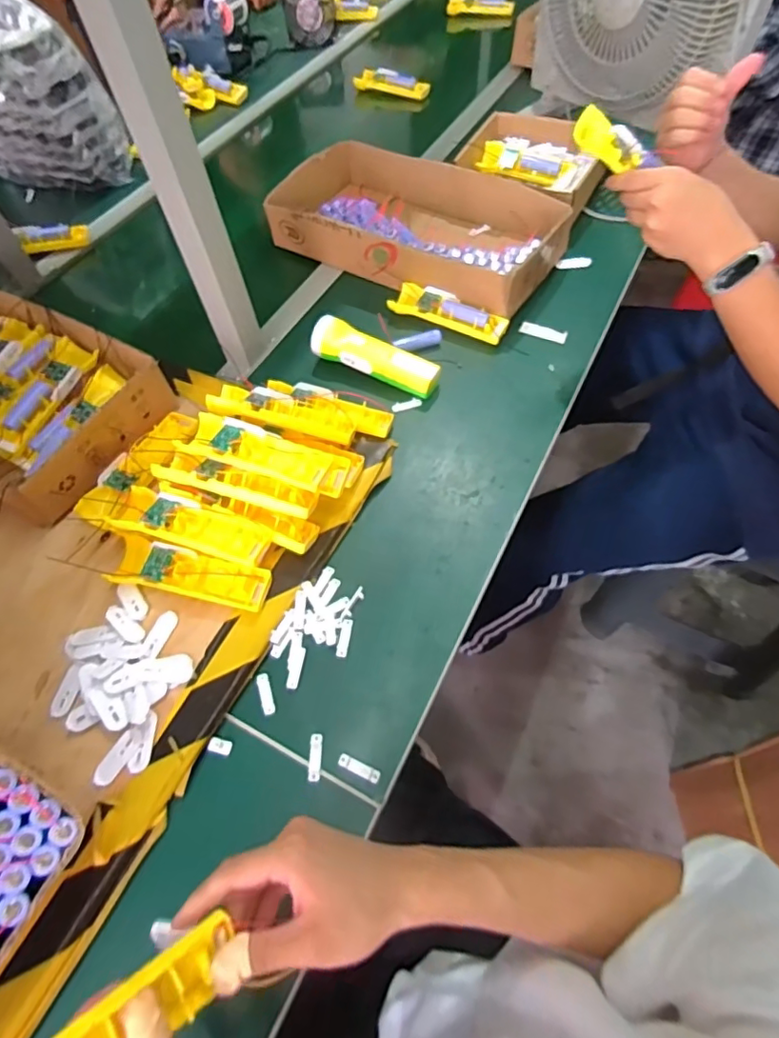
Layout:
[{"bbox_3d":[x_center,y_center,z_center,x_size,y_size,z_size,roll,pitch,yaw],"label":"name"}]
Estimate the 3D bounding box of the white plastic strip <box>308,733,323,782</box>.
[{"bbox_3d":[-0.064,0.207,0.471,0.011,0.004,0.038,-2,58,3],"label":"white plastic strip"}]

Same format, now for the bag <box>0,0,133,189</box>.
[{"bbox_3d":[-0.620,-0.721,0.919,0.253,0.265,0.120,17,61,14],"label":"bag"}]

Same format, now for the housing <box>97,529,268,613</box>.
[{"bbox_3d":[-0.201,0.054,0.543,0.164,0.026,0.051,10,59,10],"label":"housing"}]

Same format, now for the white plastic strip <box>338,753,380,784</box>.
[{"bbox_3d":[-0.026,0.213,0.465,0.037,0.004,0.011,20,62,15],"label":"white plastic strip"}]

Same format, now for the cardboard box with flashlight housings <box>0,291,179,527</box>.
[{"bbox_3d":[-0.497,-0.170,0.670,0.434,0.072,0.220,26,63,18],"label":"cardboard box with flashlight housings"}]

